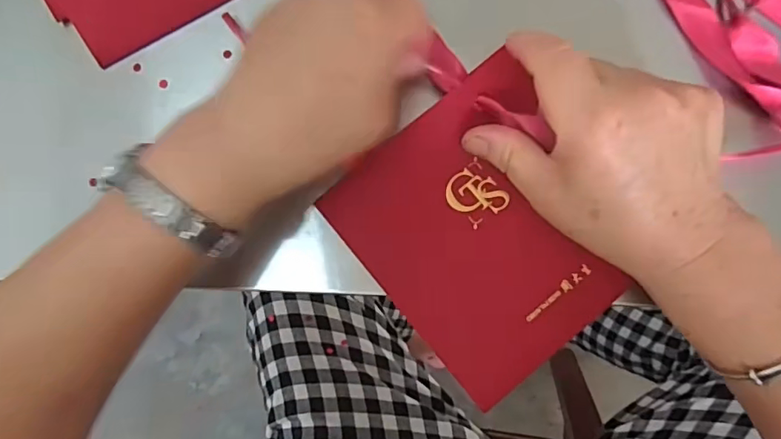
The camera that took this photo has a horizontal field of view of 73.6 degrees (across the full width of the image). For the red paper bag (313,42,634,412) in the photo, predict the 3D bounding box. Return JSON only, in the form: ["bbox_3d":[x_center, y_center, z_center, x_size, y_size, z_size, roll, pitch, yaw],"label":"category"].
[{"bbox_3d":[0.052,0.006,0.272,0.125,0.016,0.137,-39,86,0],"label":"red paper bag"}]

